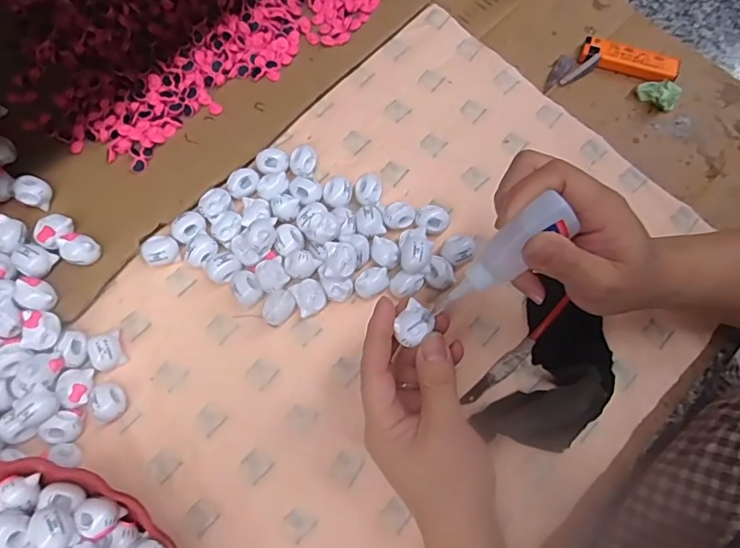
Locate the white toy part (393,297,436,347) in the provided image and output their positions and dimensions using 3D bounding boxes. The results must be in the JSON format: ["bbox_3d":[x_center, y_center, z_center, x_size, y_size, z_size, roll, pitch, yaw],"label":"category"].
[{"bbox_3d":[0.025,0.028,0.295,0.019,0.011,0.026,34,74,9],"label":"white toy part"}]

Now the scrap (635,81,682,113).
[{"bbox_3d":[0.240,-0.150,0.433,0.031,0.018,0.019,20,73,4],"label":"scrap"}]

